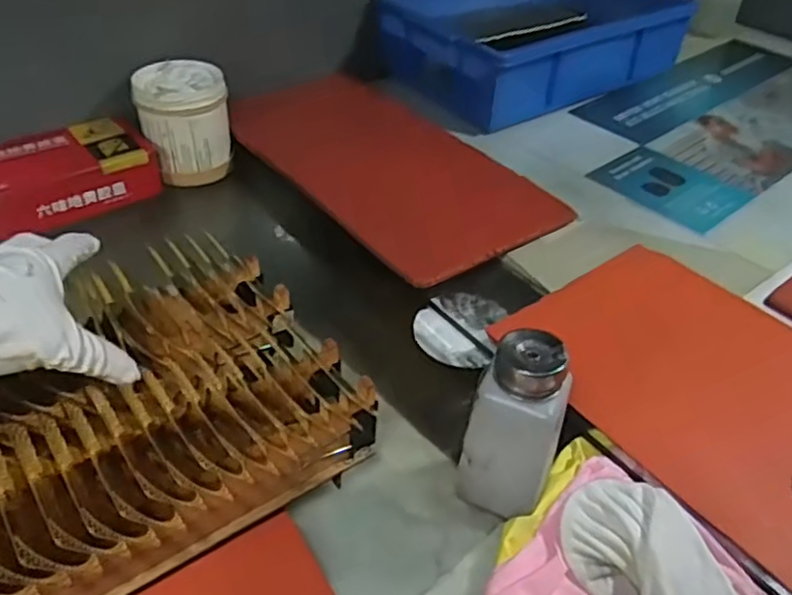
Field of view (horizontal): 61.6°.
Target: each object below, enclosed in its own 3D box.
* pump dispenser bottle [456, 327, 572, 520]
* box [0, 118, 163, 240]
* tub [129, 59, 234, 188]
[{"bbox_3d":[0.072,0.085,0.403,0.053,0.133,0.045,19,41,17],"label":"pump dispenser bottle"},{"bbox_3d":[-0.335,-0.123,0.669,0.164,0.053,0.114,-28,49,-31],"label":"box"},{"bbox_3d":[-0.230,-0.193,0.723,0.091,0.109,0.096,-10,42,-15],"label":"tub"}]

